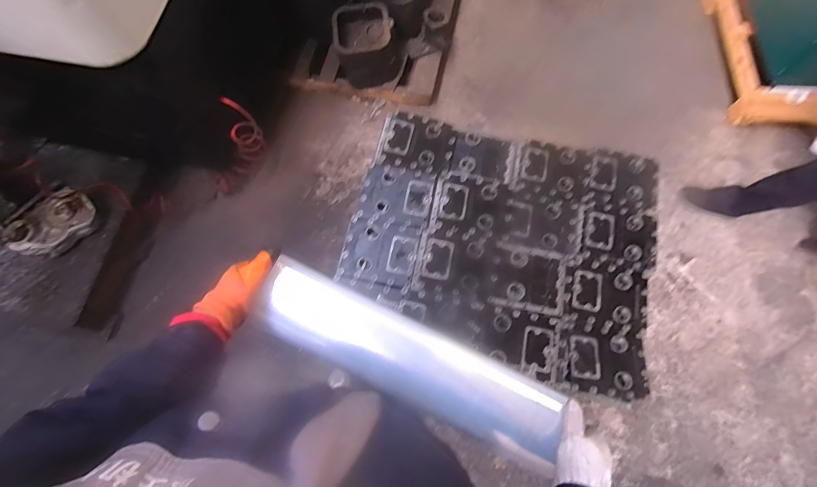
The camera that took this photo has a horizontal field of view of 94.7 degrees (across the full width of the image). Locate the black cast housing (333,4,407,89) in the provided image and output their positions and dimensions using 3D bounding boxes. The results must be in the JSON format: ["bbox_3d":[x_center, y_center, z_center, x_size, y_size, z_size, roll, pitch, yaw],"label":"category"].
[{"bbox_3d":[-0.152,-0.806,1.553,0.287,0.237,0.202,-9,73,-2],"label":"black cast housing"}]

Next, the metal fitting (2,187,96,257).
[{"bbox_3d":[-1.324,-0.065,1.407,0.309,0.067,0.182,-40,77,-10],"label":"metal fitting"}]

